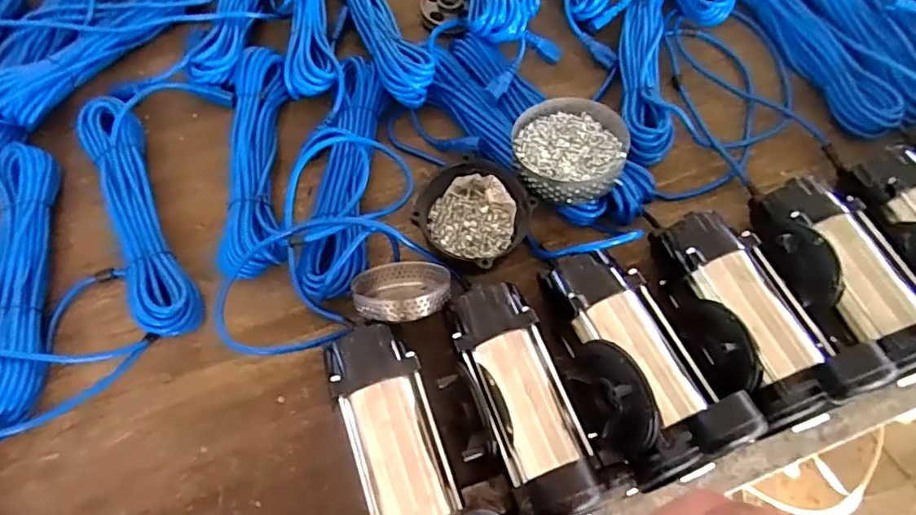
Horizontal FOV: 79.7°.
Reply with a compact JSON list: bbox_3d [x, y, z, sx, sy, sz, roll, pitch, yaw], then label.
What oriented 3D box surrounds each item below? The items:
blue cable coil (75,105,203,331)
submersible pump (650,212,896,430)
[{"bbox_3d":[-0.389,-0.064,0.655,0.067,0.042,0.352,-25,67,-13],"label":"blue cable coil"},{"bbox_3d":[0.291,0.049,0.556,0.123,0.120,0.242,-17,50,-9],"label":"submersible pump"}]

